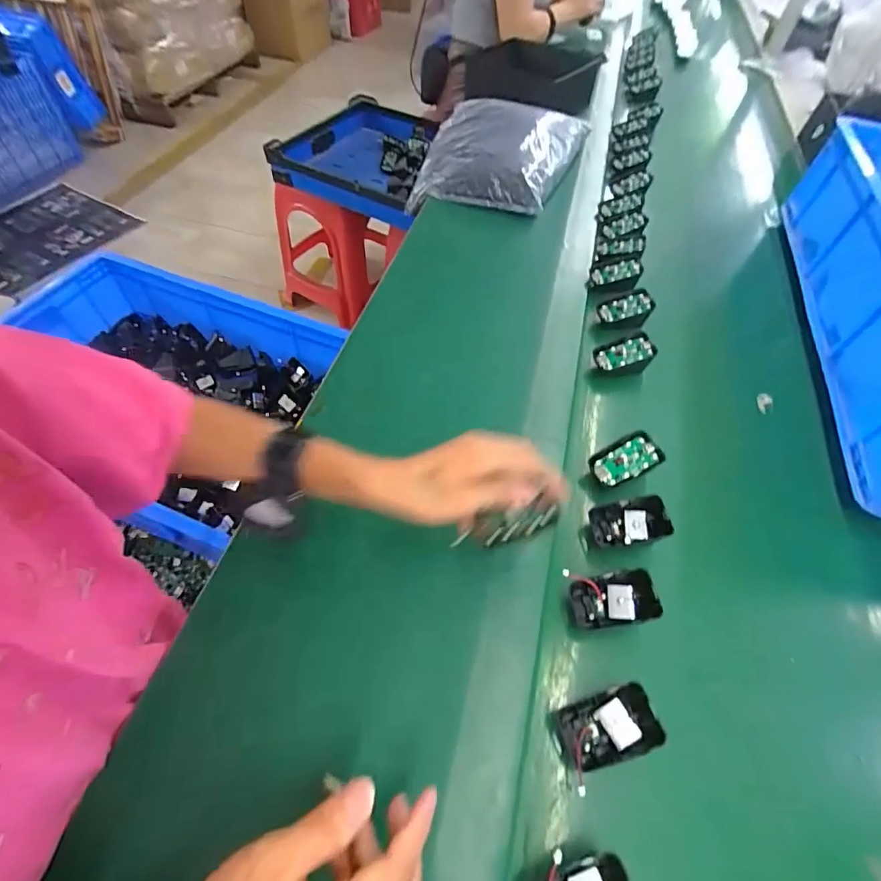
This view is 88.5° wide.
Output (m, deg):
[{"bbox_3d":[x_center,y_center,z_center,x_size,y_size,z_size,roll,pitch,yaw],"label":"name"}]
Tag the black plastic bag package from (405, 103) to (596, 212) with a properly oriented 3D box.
[{"bbox_3d":[0.121,-0.577,0.876,0.266,0.069,0.361,21,57,11],"label":"black plastic bag package"}]

